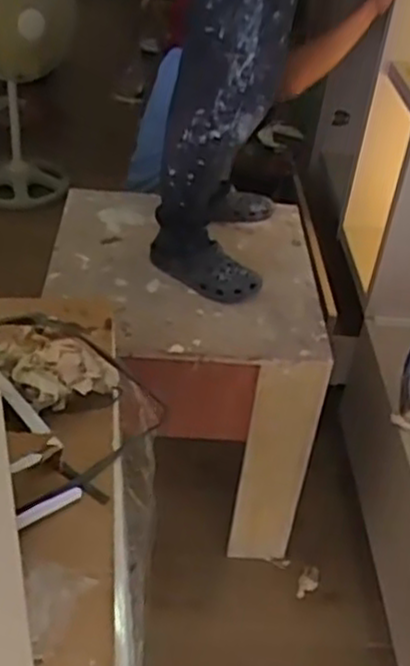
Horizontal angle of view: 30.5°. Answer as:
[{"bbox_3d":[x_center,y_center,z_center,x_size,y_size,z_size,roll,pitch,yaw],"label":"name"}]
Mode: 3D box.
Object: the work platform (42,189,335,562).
[{"bbox_3d":[-0.060,0.074,1.808,0.570,0.601,0.576,4,38,-5],"label":"work platform"}]

